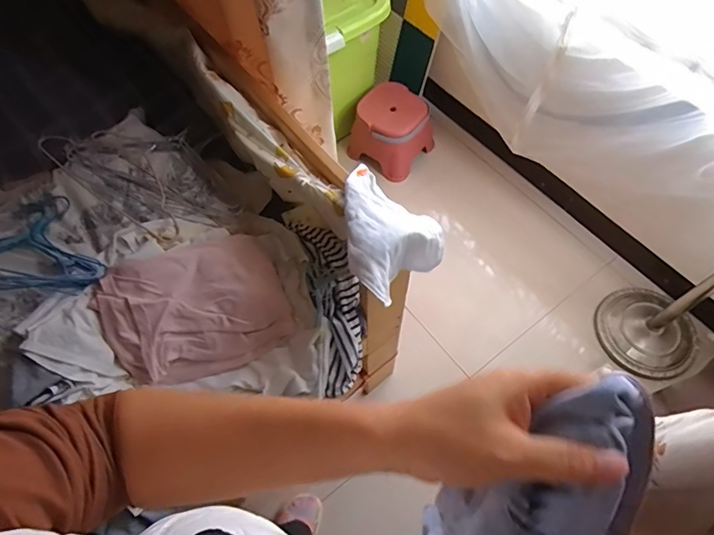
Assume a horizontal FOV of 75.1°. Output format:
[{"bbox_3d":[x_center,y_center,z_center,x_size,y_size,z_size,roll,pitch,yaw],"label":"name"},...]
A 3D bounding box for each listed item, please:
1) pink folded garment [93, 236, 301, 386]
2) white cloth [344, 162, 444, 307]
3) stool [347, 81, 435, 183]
[{"bbox_3d":[-0.280,0.068,0.815,0.291,0.118,0.212,-22,63,-9],"label":"pink folded garment"},{"bbox_3d":[0.025,-0.050,0.699,0.186,0.081,0.161,36,69,19],"label":"white cloth"},{"bbox_3d":[0.119,-0.481,1.649,0.242,0.209,0.225,33,68,18],"label":"stool"}]

